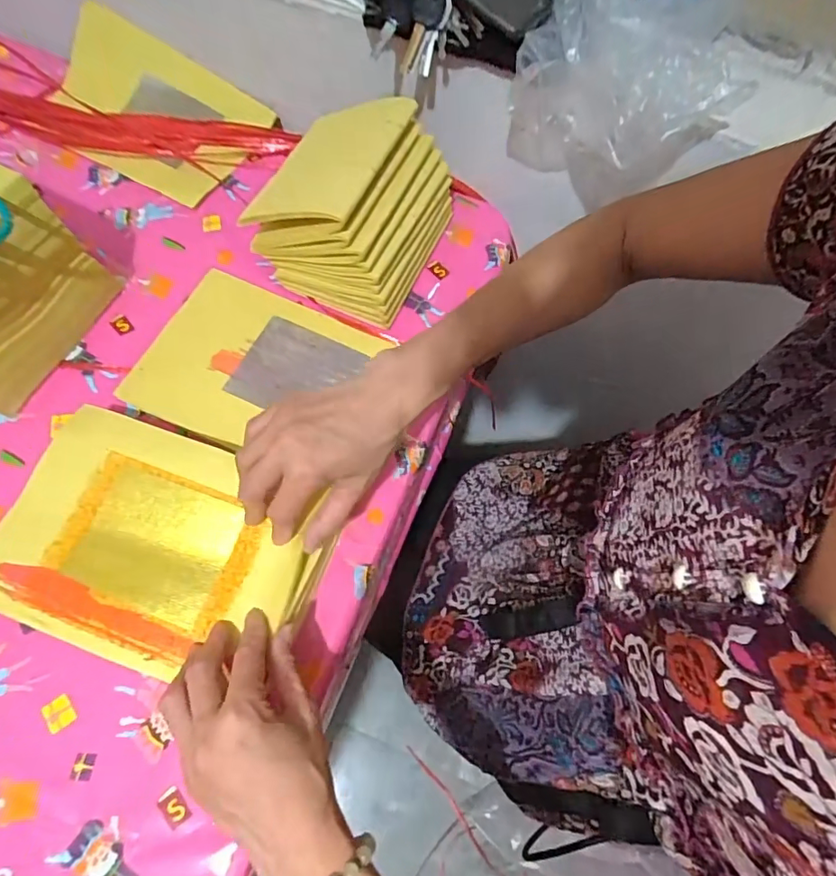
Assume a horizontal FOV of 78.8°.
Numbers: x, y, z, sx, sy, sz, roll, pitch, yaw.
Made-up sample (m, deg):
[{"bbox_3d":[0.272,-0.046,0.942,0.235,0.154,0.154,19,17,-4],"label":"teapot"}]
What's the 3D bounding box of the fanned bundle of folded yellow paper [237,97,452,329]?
[{"bbox_3d":[-0.053,-0.218,0.483,0.132,0.113,0.159,26,69,8],"label":"fanned bundle of folded yellow paper"}]

